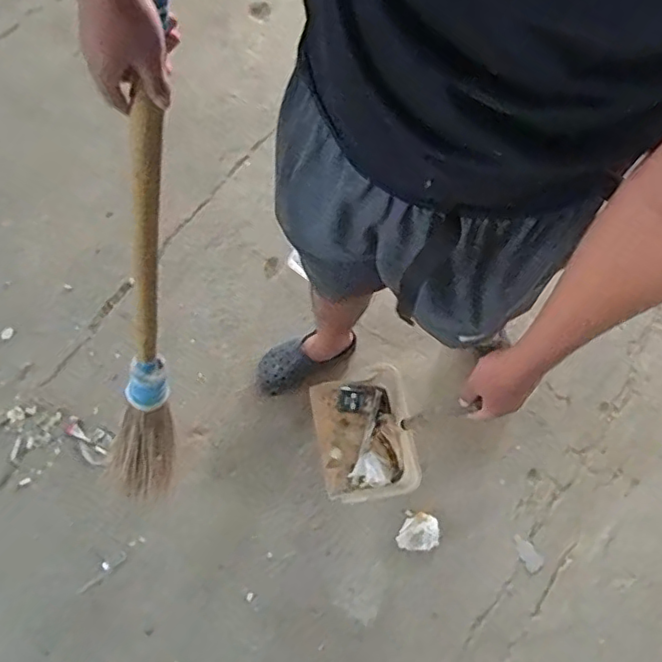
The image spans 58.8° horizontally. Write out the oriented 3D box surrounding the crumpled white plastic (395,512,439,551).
[{"bbox_3d":[0.196,0.456,1.331,0.093,0.025,0.077,-4,74,-3],"label":"crumpled white plastic"}]

